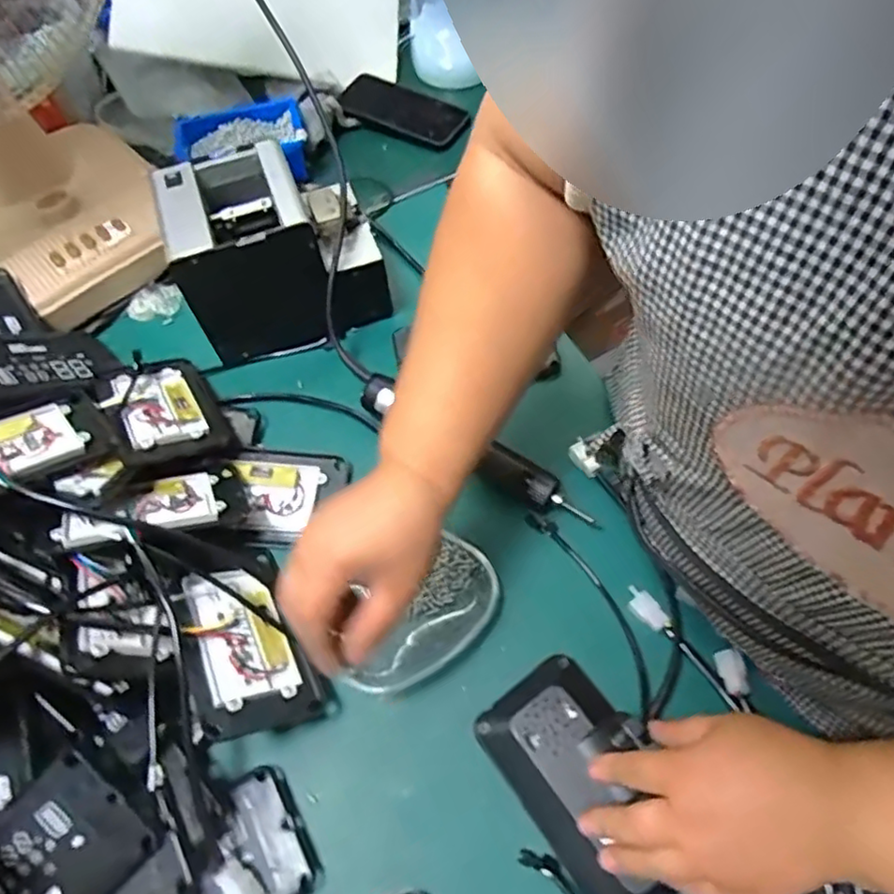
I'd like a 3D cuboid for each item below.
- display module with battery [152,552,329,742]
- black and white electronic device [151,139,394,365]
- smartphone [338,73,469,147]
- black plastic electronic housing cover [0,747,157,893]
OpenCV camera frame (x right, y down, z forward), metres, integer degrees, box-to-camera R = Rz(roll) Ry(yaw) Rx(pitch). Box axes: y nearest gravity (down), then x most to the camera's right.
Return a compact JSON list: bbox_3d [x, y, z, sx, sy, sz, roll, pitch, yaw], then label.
[{"bbox_3d":[-0.154,0.141,0.478,0.090,0.025,0.147,-10,54,-37],"label":"display module with battery"},{"bbox_3d":[-0.166,-0.187,0.614,0.179,0.139,0.139,-25,64,-11],"label":"black and white electronic device"},{"bbox_3d":[-0.060,-0.435,0.818,0.165,0.012,0.079,28,68,10],"label":"smartphone"},{"bbox_3d":[-0.243,0.252,0.399,0.094,0.008,0.083,-44,92,-8],"label":"black plastic electronic housing cover"}]

